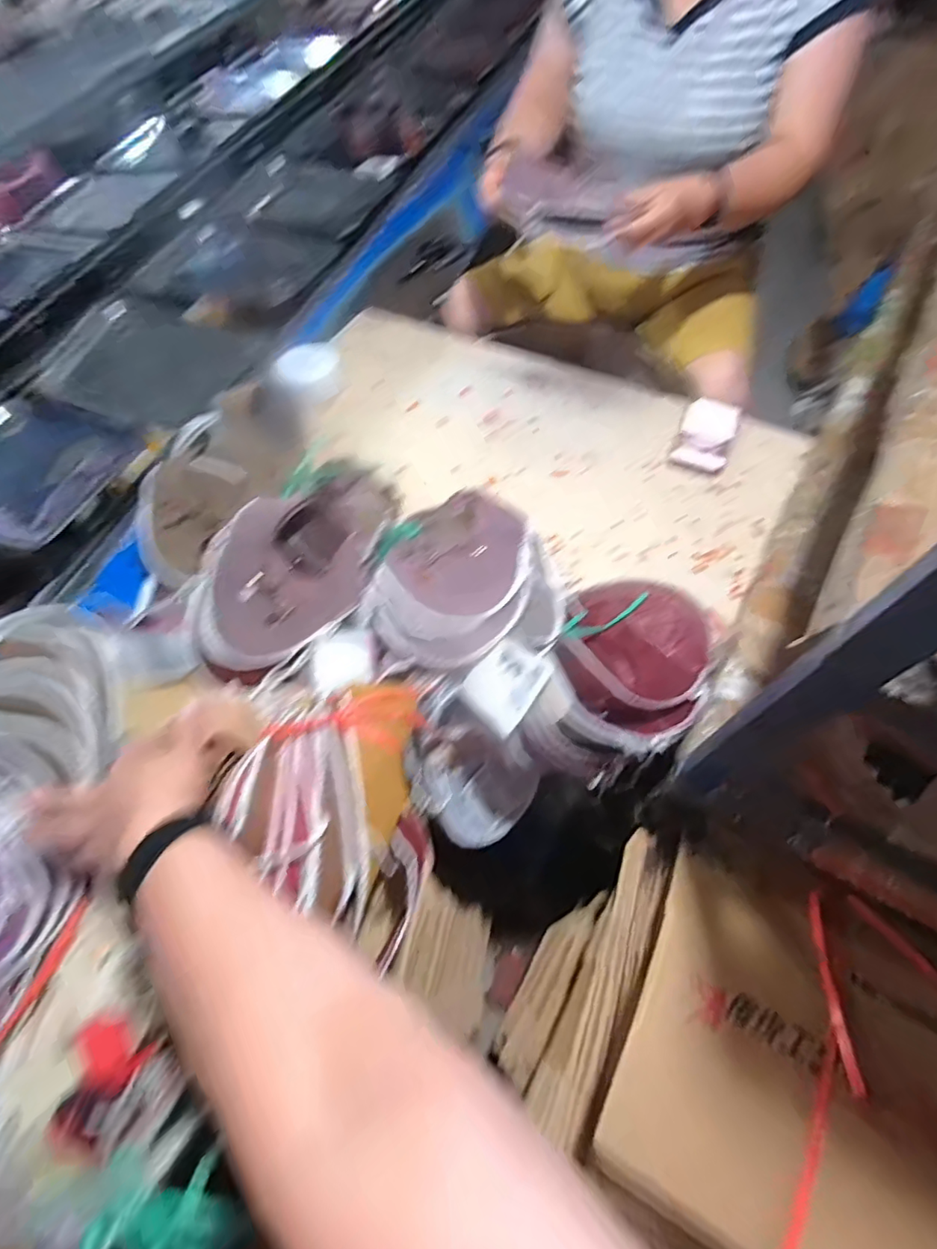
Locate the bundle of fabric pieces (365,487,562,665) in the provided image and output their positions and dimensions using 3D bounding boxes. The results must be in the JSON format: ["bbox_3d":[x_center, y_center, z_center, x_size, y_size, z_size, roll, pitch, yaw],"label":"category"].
[{"bbox_3d":[-0.007,-0.050,0.598,0.209,0.052,0.212,-2,60,3],"label":"bundle of fabric pieces"}]

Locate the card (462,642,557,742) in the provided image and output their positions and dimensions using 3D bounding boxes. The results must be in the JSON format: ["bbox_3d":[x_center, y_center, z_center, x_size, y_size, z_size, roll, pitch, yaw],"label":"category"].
[{"bbox_3d":[0.035,0.056,0.531,0.064,0.004,0.080,38,94,11],"label":"card"}]

